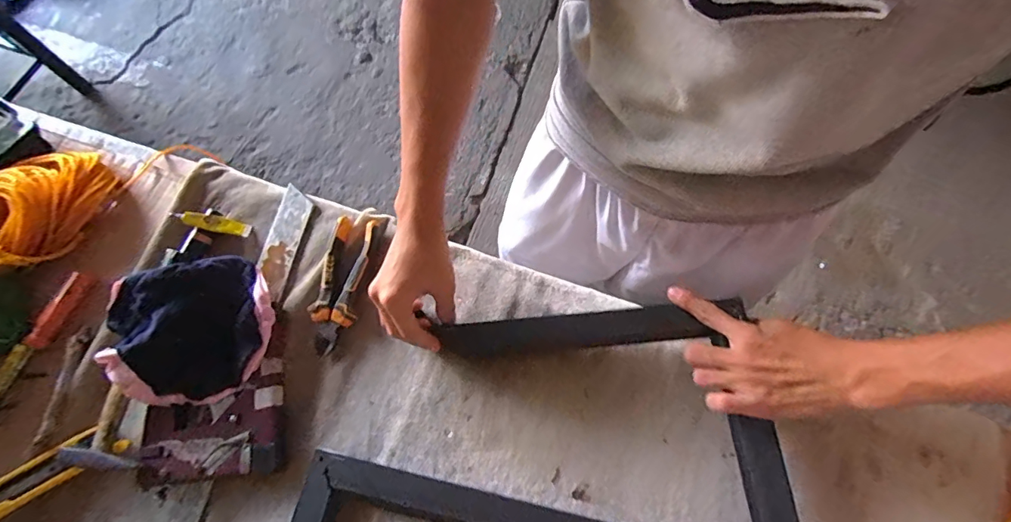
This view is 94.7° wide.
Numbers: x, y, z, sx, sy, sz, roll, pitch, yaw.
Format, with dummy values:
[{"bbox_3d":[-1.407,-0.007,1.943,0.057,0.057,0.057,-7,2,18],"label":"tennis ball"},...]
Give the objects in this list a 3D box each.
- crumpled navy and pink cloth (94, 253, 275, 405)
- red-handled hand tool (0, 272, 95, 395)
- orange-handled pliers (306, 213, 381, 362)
[{"bbox_3d":[-0.308,0.067,0.464,0.137,0.061,0.138,-9,68,-1],"label":"crumpled navy and pink cloth"},{"bbox_3d":[-0.495,0.082,0.494,0.025,0.023,0.148,22,71,11],"label":"red-handled hand tool"},{"bbox_3d":[-0.177,0.024,0.502,0.047,0.017,0.150,5,68,4],"label":"orange-handled pliers"}]

